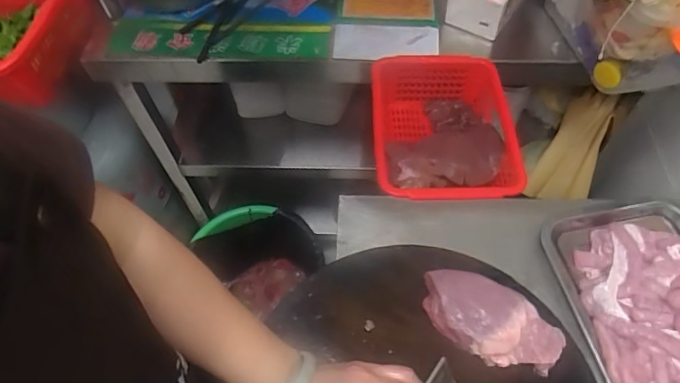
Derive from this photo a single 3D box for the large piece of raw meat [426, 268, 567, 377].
[{"bbox_3d":[0.143,0.124,0.468,0.144,0.041,0.069,29,63,19],"label":"large piece of raw meat"}]

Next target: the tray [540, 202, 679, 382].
[{"bbox_3d":[0.343,0.123,0.502,0.186,0.040,0.250,-11,58,-5],"label":"tray"}]

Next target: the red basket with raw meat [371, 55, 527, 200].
[{"bbox_3d":[0.153,-0.078,0.713,0.199,0.089,0.256,-1,58,2],"label":"red basket with raw meat"}]

